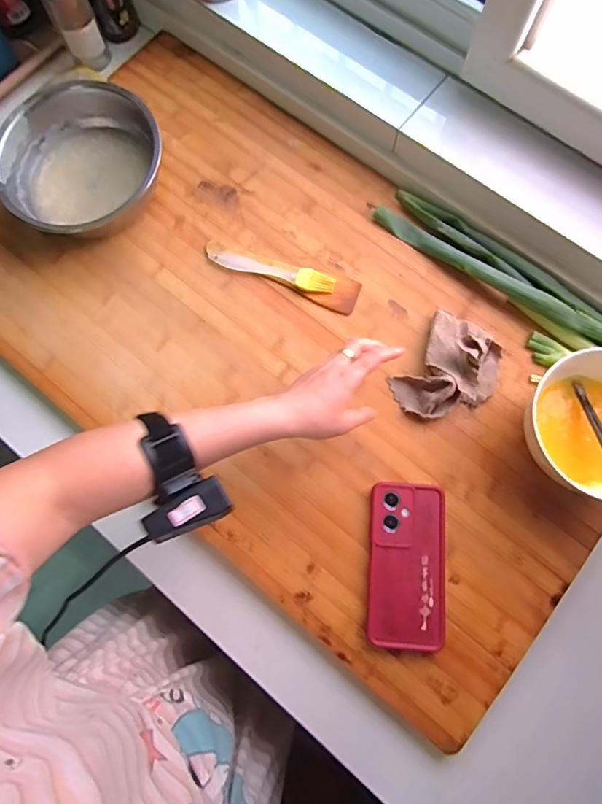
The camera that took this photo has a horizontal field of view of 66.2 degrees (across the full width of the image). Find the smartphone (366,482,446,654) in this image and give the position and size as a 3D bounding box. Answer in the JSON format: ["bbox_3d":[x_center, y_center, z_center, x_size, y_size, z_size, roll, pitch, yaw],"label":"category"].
[{"bbox_3d":[0.113,0.171,0.490,0.077,0.015,0.163,4,76,3],"label":"smartphone"}]

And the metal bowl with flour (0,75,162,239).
[{"bbox_3d":[-0.269,-0.291,0.573,0.193,0.070,0.173,-22,76,-4],"label":"metal bowl with flour"}]

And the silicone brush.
[{"bbox_3d":[-0.037,-0.164,0.571,0.161,0.016,0.023,18,77,6],"label":"silicone brush"}]

